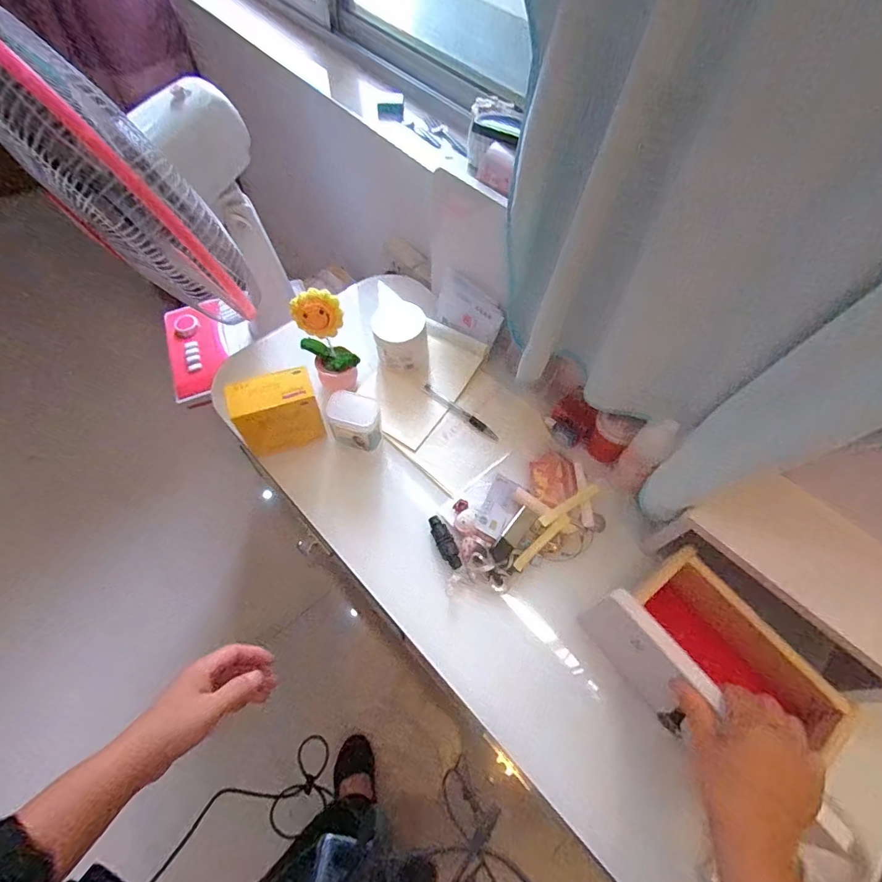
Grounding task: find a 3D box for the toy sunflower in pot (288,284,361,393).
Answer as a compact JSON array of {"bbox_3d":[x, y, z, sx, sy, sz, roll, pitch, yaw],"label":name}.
[{"bbox_3d":[-0.150,-0.131,0.622,0.057,0.135,0.068,-35,68,-20],"label":"toy sunflower in pot"}]

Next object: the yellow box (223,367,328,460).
[{"bbox_3d":[-0.206,-0.033,0.591,0.099,0.104,0.059,-18,63,-13],"label":"yellow box"}]

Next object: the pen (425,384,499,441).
[{"bbox_3d":[0.029,-0.042,0.659,0.132,0.005,0.013,37,65,16],"label":"pen"}]

